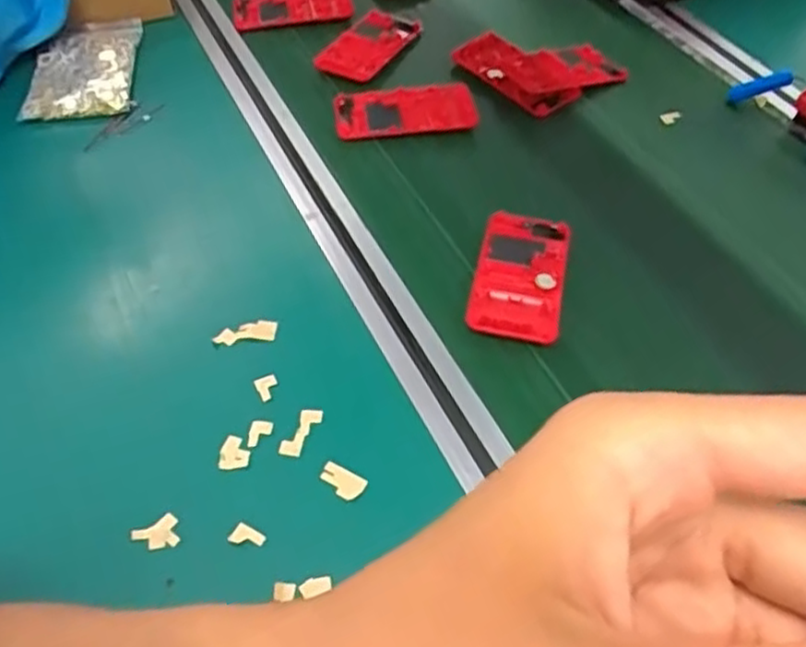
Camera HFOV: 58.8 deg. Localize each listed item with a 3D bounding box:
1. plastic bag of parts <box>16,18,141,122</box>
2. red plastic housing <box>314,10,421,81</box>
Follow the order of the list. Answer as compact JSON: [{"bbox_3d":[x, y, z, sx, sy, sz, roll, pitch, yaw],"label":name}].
[{"bbox_3d":[-0.301,-0.243,0.671,0.095,0.024,0.142,-6,51,-6],"label":"plastic bag of parts"},{"bbox_3d":[-0.036,-0.278,0.713,0.059,0.013,0.128,25,55,18],"label":"red plastic housing"}]

